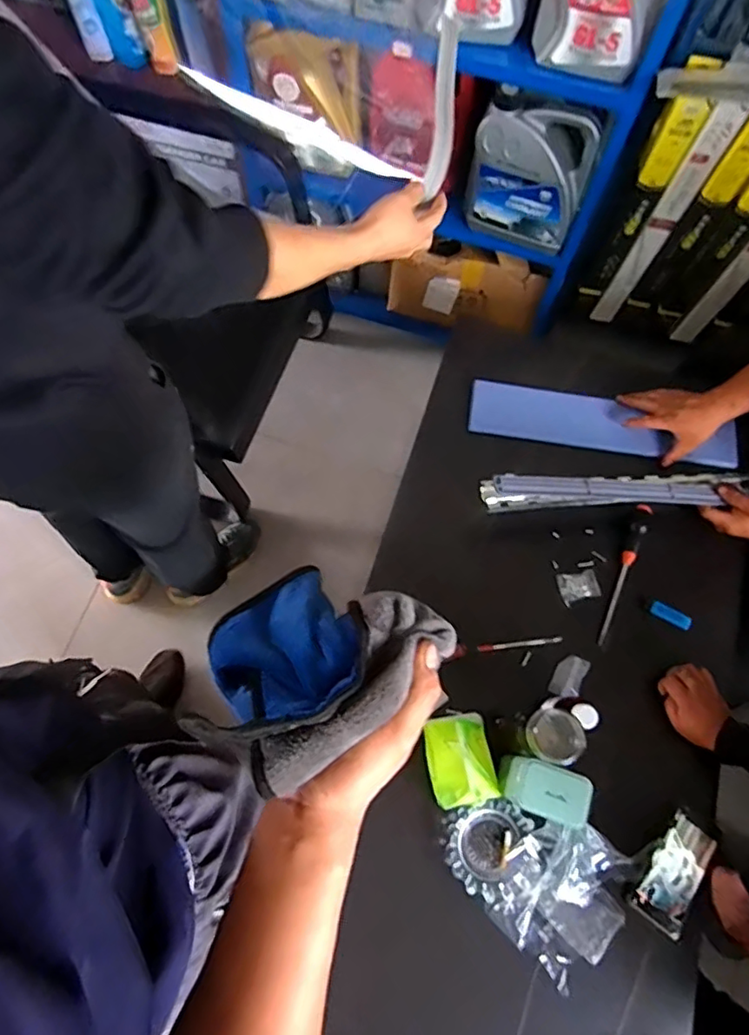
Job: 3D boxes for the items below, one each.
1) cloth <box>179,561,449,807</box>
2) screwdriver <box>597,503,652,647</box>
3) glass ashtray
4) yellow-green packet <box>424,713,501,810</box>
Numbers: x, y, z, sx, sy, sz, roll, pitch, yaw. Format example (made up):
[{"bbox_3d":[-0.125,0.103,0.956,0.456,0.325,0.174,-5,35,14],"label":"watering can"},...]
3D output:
[{"bbox_3d":[-0.039,0.084,0.375,0.150,0.079,0.117,-38,75,-14],"label":"cloth"},{"bbox_3d":[0.417,0.086,0.976,0.030,0.025,0.263,25,71,8],"label":"screwdriver"},{"bbox_3d":[0.164,0.470,0.838,0.126,0.048,0.123,-36,74,-14],"label":"glass ashtray"},{"bbox_3d":[0.124,0.350,0.847,0.096,0.078,0.119,-8,70,-4],"label":"yellow-green packet"}]

